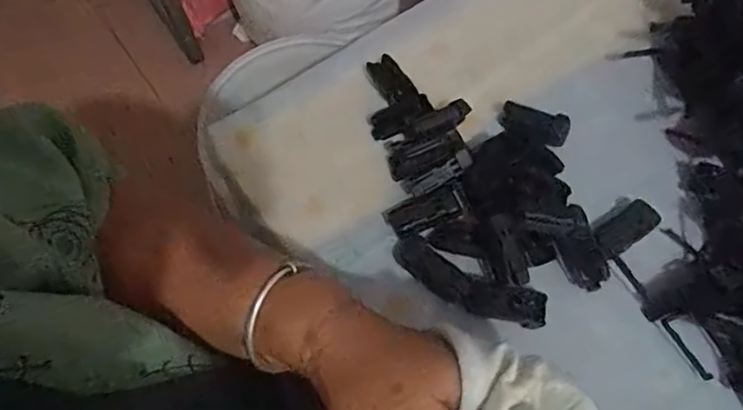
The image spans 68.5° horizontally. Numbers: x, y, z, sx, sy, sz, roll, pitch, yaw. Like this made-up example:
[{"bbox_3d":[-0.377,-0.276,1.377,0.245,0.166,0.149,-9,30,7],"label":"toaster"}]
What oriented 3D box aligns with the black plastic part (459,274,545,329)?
[{"bbox_3d":[0.081,0.059,0.331,0.048,0.009,0.023,14,63,11],"label":"black plastic part"}]

